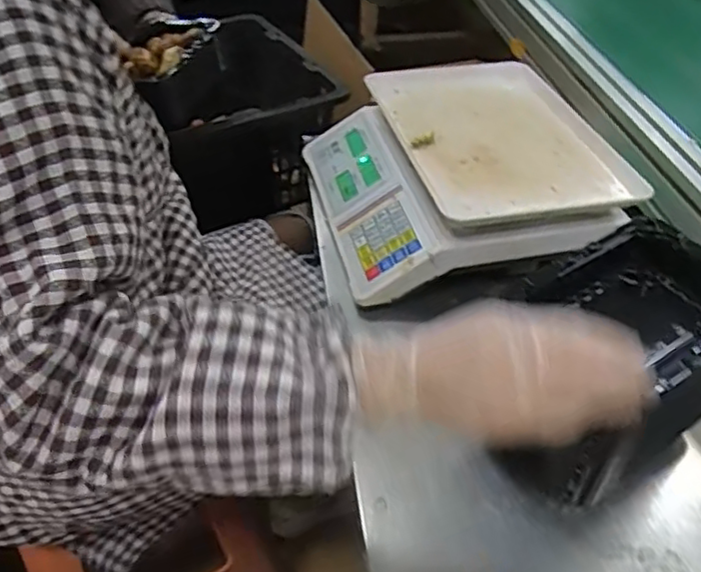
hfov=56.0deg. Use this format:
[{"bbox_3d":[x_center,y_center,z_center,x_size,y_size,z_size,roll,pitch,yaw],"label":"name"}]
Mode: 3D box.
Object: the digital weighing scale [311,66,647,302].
[{"bbox_3d":[0.124,-0.139,0.764,0.299,0.114,0.318,-10,43,-9],"label":"digital weighing scale"}]

